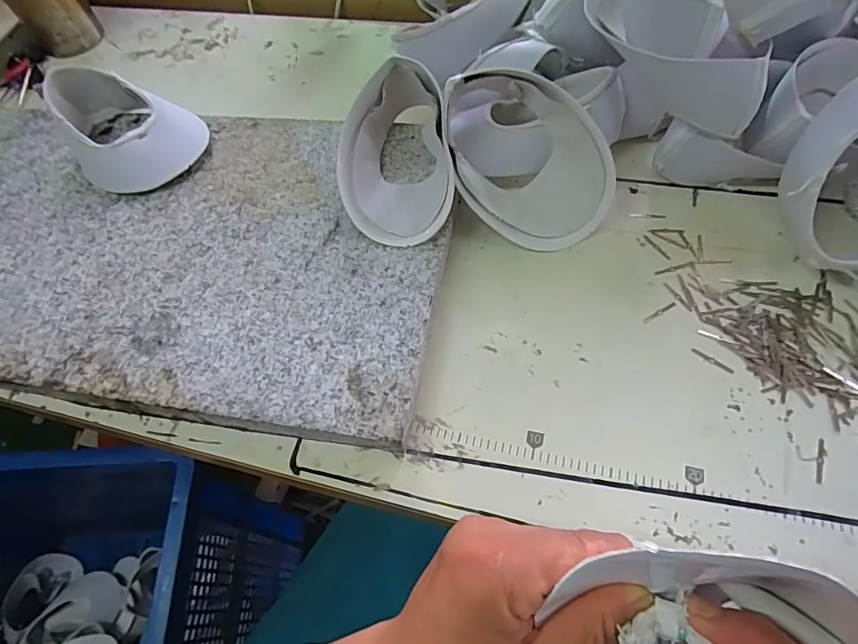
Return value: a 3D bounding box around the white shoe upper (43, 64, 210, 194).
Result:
[{"bbox_3d":[-0.291,-0.191,0.472,0.114,0.048,0.156,-38,64,-16],"label":"white shoe upper"}]

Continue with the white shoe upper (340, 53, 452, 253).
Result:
[{"bbox_3d":[-0.032,-0.146,0.414,0.091,0.057,0.169,-8,60,1],"label":"white shoe upper"}]

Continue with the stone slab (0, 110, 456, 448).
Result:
[{"bbox_3d":[-0.264,-0.075,0.432,0.577,0.014,0.287,6,61,9],"label":"stone slab"}]

